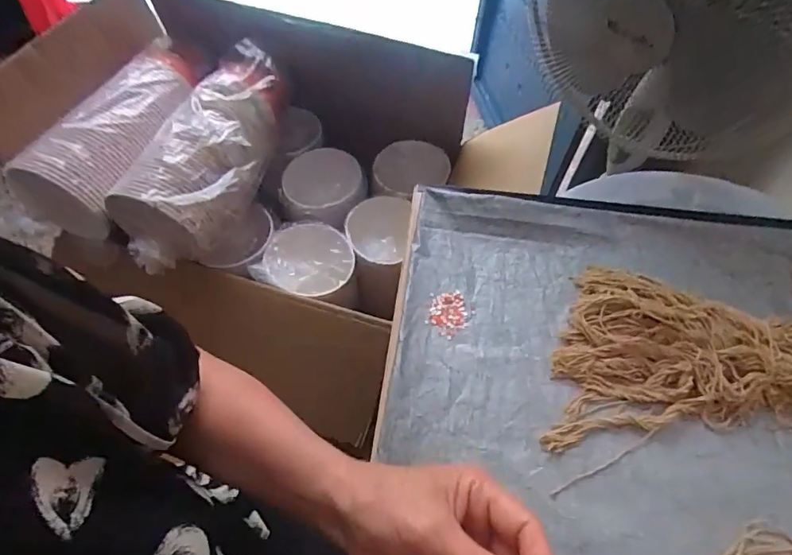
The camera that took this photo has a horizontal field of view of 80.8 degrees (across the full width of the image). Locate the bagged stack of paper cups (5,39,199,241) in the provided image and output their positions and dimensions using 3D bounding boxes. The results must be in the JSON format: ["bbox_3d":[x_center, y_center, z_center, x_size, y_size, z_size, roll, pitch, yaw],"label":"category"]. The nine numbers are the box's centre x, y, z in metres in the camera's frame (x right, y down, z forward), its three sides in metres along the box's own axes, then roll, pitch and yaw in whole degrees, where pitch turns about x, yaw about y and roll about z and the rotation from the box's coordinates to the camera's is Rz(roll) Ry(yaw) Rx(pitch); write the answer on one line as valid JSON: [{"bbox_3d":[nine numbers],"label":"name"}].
[{"bbox_3d":[-0.457,-0.265,0.811,0.134,0.128,0.418,24,61,12],"label":"bagged stack of paper cups"}]

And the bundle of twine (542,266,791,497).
[{"bbox_3d":[0.379,0.091,0.543,0.430,0.049,0.253,-2,59,-3],"label":"bundle of twine"}]

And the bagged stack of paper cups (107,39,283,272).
[{"bbox_3d":[-0.331,-0.220,0.852,0.174,0.142,0.440,21,60,10],"label":"bagged stack of paper cups"}]

